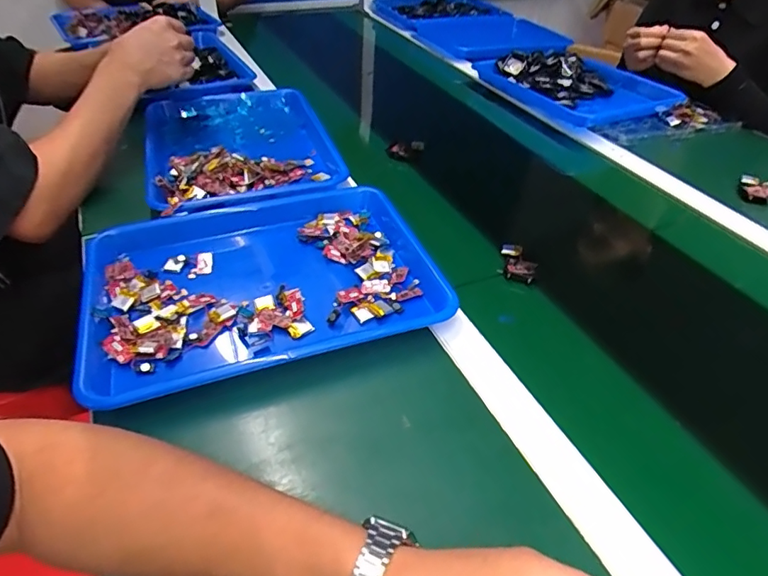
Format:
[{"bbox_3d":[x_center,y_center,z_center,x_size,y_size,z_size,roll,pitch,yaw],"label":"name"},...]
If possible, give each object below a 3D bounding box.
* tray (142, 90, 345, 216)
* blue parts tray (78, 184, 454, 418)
[{"bbox_3d":[-0.217,-0.211,0.766,0.261,0.056,0.368,-13,43,-17],"label":"tray"},{"bbox_3d":[-0.124,-0.014,0.529,0.350,0.034,0.255,-13,43,-16],"label":"blue parts tray"}]

